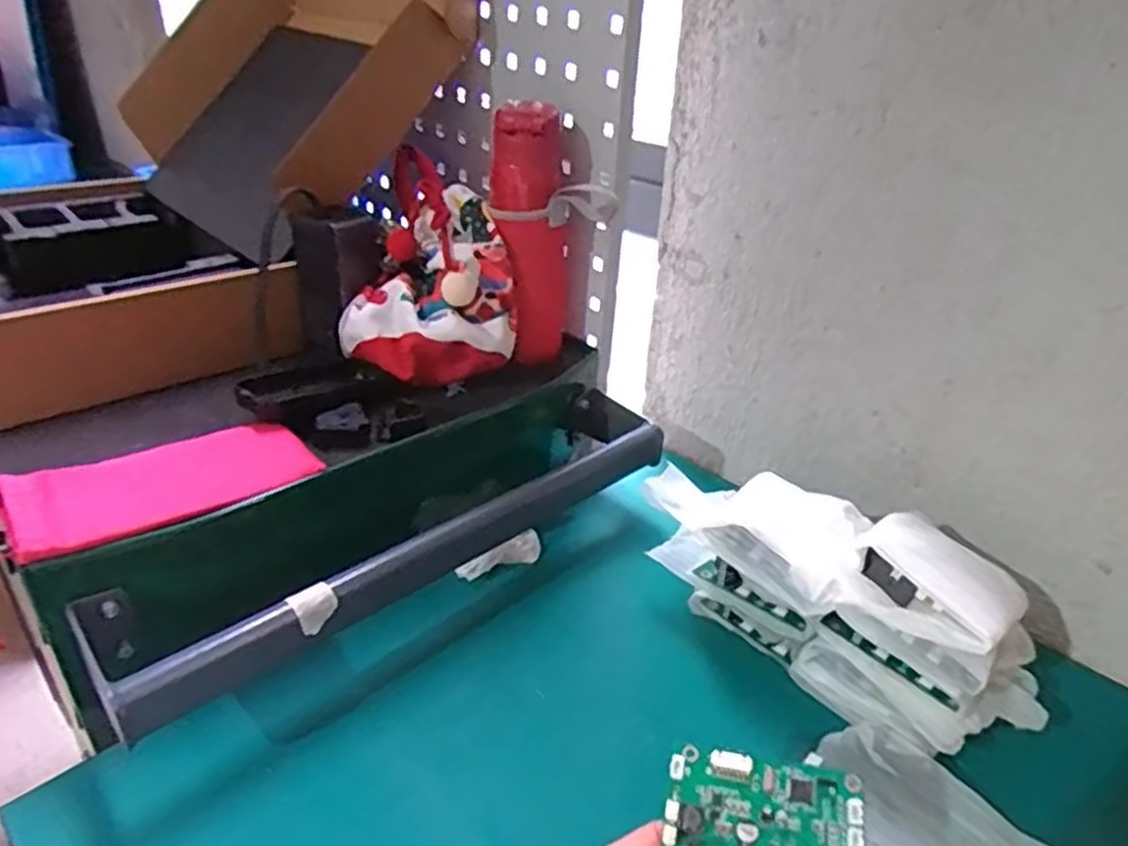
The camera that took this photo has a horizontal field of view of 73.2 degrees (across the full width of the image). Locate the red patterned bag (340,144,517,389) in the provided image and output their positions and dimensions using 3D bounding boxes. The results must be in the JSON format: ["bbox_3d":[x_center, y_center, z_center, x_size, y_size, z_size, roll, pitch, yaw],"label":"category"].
[{"bbox_3d":[-0.115,-0.126,0.639,0.143,0.147,0.123,-3,32,-9],"label":"red patterned bag"}]

